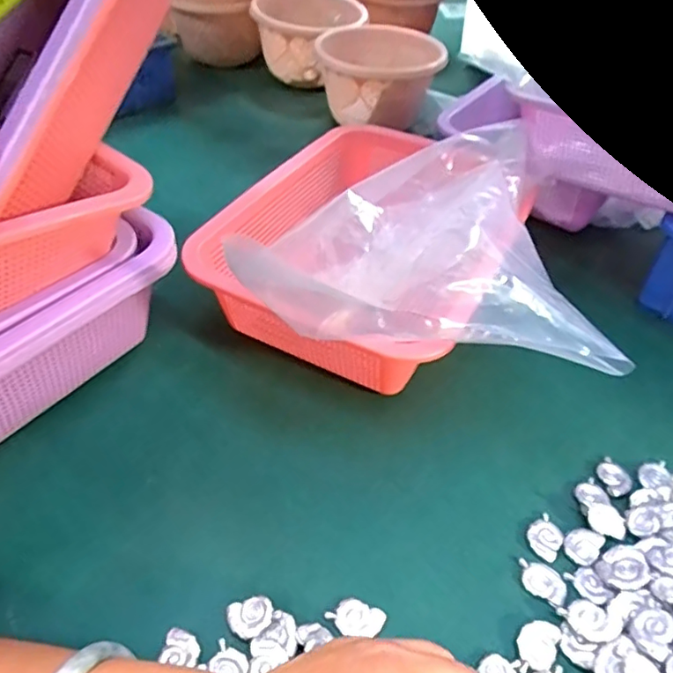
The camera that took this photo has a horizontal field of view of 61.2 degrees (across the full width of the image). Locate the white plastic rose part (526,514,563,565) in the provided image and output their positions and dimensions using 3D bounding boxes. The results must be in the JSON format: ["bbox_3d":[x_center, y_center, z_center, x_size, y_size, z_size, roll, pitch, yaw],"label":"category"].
[{"bbox_3d":[0.119,0.115,0.323,0.023,0.004,0.019,-32,54,-31],"label":"white plastic rose part"}]

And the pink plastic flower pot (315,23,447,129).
[{"bbox_3d":[0.053,-0.307,0.675,0.142,0.079,0.114,-7,45,-10],"label":"pink plastic flower pot"}]

